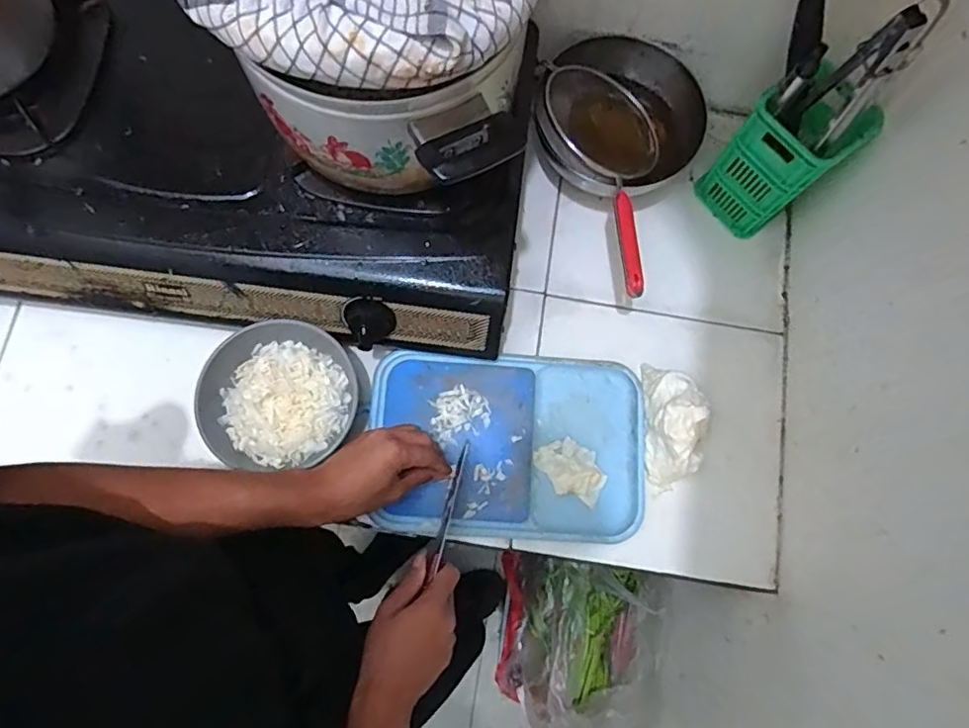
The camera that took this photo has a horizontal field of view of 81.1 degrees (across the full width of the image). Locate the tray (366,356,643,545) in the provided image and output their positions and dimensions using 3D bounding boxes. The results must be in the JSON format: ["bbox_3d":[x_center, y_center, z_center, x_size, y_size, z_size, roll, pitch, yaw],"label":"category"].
[{"bbox_3d":[0.030,0.092,0.630,0.293,0.029,0.200,2,77,-1],"label":"tray"}]

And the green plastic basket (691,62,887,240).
[{"bbox_3d":[0.336,-0.232,0.642,0.092,0.178,0.090,-34,80,-9],"label":"green plastic basket"}]

